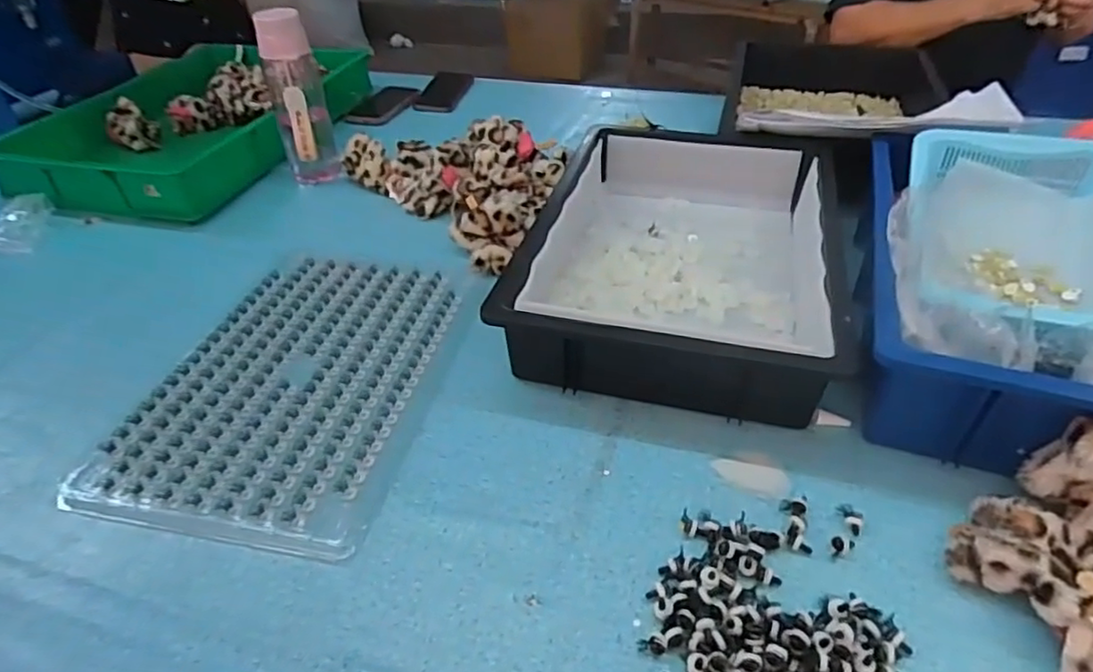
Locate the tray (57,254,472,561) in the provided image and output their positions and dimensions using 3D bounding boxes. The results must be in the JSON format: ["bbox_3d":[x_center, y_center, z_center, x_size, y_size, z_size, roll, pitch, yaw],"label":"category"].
[{"bbox_3d":[-0.235,0.033,0.630,0.260,0.018,0.370,7,42,11],"label":"tray"}]

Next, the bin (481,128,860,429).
[{"bbox_3d":[0.151,-0.103,0.706,0.304,0.086,0.439,8,42,13],"label":"bin"}]

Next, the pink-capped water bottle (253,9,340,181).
[{"bbox_3d":[-0.359,-0.339,0.917,0.077,0.225,0.080,-16,42,-14],"label":"pink-capped water bottle"}]

